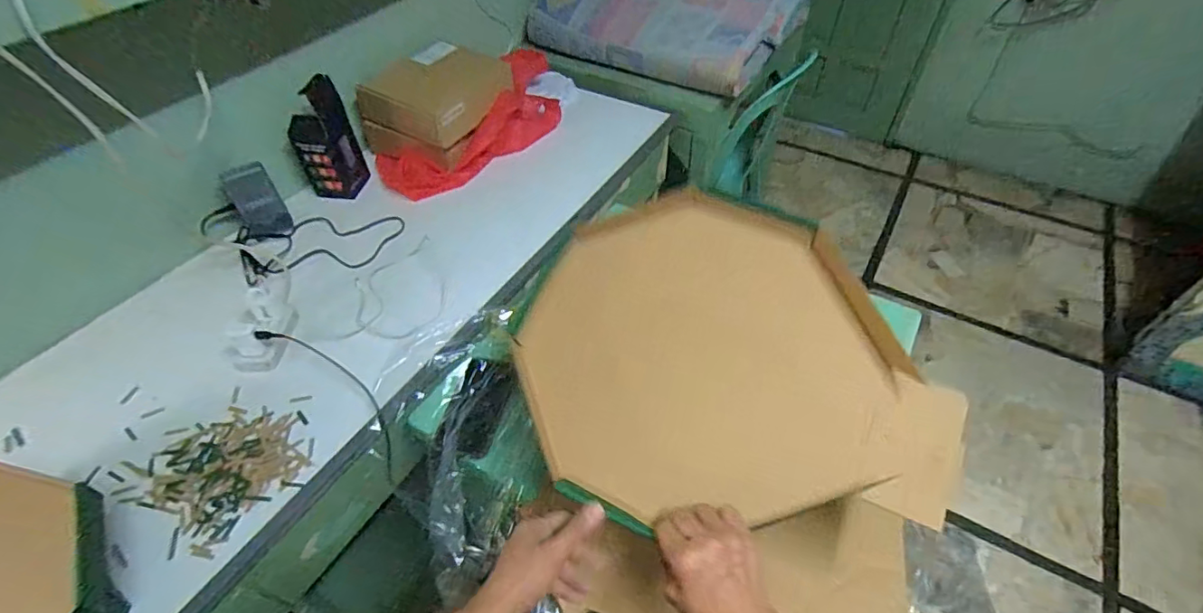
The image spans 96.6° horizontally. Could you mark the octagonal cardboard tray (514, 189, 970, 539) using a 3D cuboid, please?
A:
[{"bbox_3d":[0.128,0.047,0.593,0.406,0.069,0.348,-6,78,6],"label":"octagonal cardboard tray"}]

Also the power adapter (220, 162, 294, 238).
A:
[{"bbox_3d":[-0.650,-0.194,1.015,0.075,0.134,0.023,-25,26,-18],"label":"power adapter"}]

